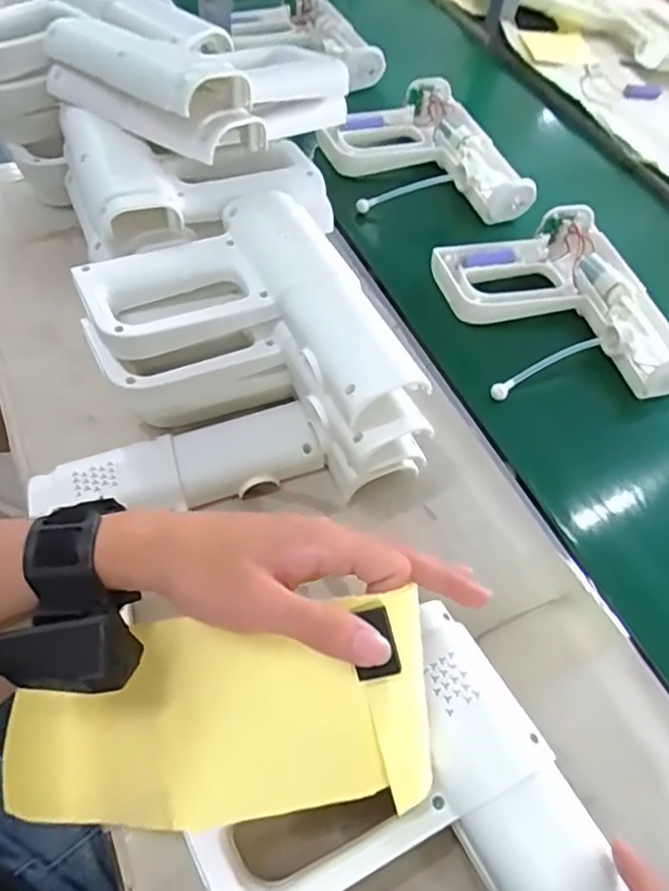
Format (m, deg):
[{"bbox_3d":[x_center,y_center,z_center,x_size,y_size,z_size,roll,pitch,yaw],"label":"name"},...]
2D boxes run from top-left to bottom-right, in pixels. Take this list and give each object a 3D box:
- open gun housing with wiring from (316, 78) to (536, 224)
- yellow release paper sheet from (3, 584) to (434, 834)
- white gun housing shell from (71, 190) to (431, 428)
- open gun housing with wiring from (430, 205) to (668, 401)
[{"bbox_3d":[0.092,-0.332,0.699,0.213,0.046,0.210,-2,57,-6],"label":"open gun housing with wiring"},{"bbox_3d":[-0.065,0.140,0.319,0.225,0.023,0.099,-10,85,11],"label":"yellow release paper sheet"},{"bbox_3d":[-0.060,-0.085,0.417,0.176,0.039,0.188,-24,62,-19],"label":"white gun housing shell"},{"bbox_3d":[0.216,-0.130,0.570,0.185,0.038,0.208,-12,59,-12],"label":"open gun housing with wiring"}]

